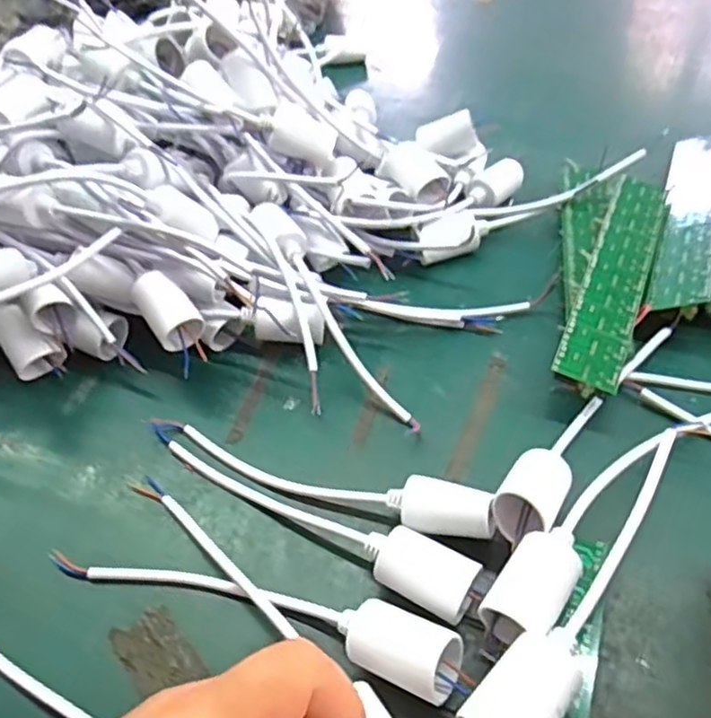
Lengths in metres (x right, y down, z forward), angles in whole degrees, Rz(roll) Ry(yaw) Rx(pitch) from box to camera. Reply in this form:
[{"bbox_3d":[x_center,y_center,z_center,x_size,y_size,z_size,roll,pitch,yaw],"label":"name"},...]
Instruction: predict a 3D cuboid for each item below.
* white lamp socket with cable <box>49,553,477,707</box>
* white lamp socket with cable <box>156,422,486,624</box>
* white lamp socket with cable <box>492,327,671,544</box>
[{"bbox_3d":[-0.050,0.109,0.306,0.206,0.034,0.028,14,49,17],"label":"white lamp socket with cable"},{"bbox_3d":[-0.031,0.072,0.345,0.202,0.028,0.027,25,54,26],"label":"white lamp socket with cable"},{"bbox_3d":[0.124,0.029,0.361,0.029,0.037,0.182,26,54,26],"label":"white lamp socket with cable"}]

